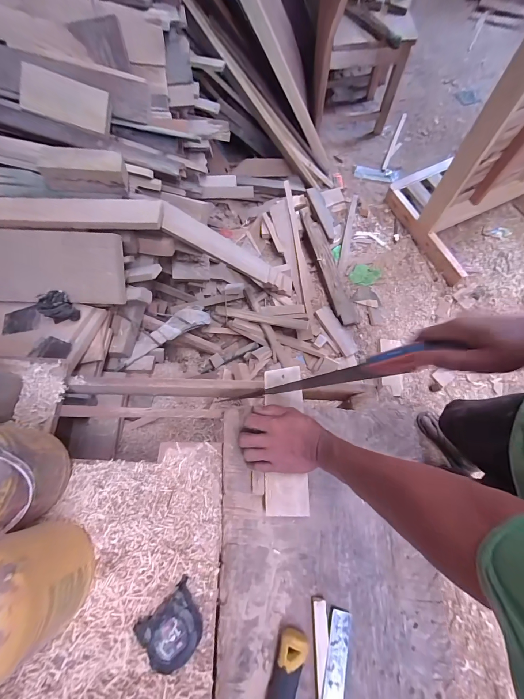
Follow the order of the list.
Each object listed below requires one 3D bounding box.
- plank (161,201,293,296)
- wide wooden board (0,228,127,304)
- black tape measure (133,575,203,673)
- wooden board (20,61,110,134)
[{"bbox_3d":[-0.089,-0.354,1.063,0.053,0.648,0.102,-27,65,34],"label":"plank"},{"bbox_3d":[-0.592,-0.228,0.770,0.400,0.025,0.189,2,99,-2],"label":"wide wooden board"},{"bbox_3d":[-0.138,0.432,0.434,0.085,0.032,0.082,-39,74,-12],"label":"black tape measure"},{"bbox_3d":[-0.548,-0.705,0.791,0.204,0.104,0.017,1,26,-30],"label":"wooden board"}]

